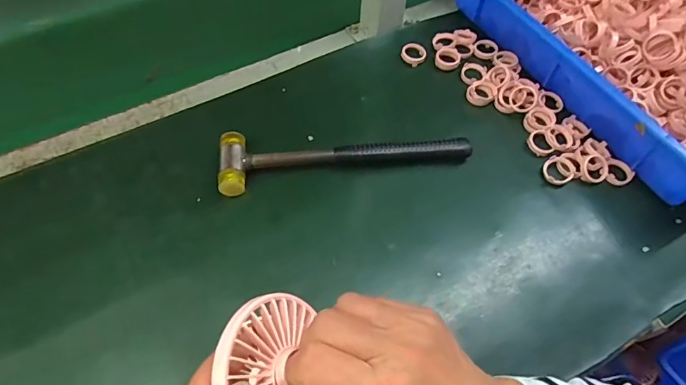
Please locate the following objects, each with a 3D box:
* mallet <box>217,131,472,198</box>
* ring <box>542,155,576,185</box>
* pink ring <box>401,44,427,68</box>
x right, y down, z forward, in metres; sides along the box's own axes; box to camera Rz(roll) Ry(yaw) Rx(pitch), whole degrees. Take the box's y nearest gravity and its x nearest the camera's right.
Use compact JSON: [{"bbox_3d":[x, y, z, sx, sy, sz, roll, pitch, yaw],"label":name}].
[{"bbox_3d":[0.000,-0.042,0.437,0.239,0.022,0.060,-9,60,-7],"label":"mallet"},{"bbox_3d":[0.213,-0.022,0.439,0.027,0.013,0.028,1,59,-1],"label":"ring"},{"bbox_3d":[0.082,-0.160,0.512,0.028,0.009,0.028,1,59,-1],"label":"pink ring"}]

